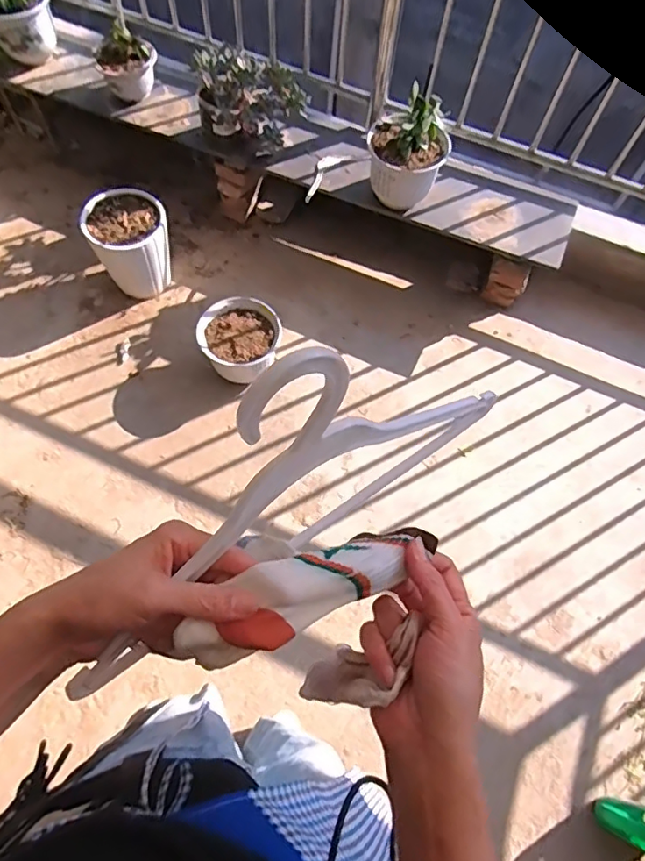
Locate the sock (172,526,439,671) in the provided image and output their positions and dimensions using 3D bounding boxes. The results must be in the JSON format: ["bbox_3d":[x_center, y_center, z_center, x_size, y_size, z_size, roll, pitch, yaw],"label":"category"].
[{"bbox_3d":[-0.004,0.098,0.342,0.175,0.028,0.045,-21,70,-19],"label":"sock"}]

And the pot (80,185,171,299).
[{"bbox_3d":[-0.593,-0.578,1.676,0.224,0.261,0.246,1,66,-3],"label":"pot"}]

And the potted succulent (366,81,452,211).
[{"bbox_3d":[0.240,-0.793,1.512,0.227,0.255,0.199,12,66,2],"label":"potted succulent"}]

